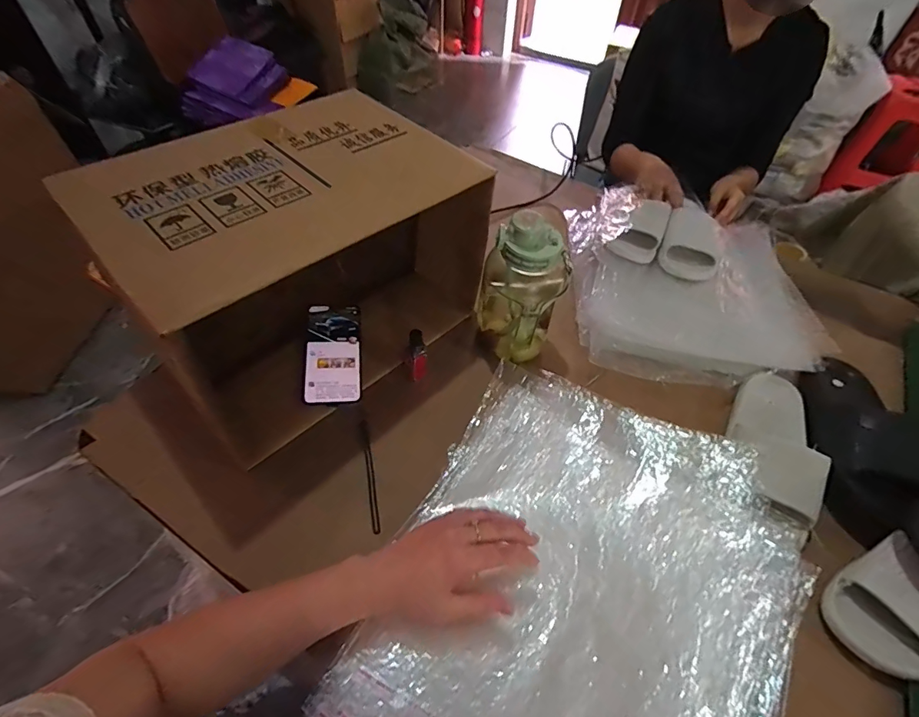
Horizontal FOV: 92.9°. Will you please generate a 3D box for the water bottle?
[{"bbox_3d":[0.082,-0.094,0.591,0.082,0.204,0.096,-35,60,-26],"label":"water bottle"}]

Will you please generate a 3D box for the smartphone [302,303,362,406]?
[{"bbox_3d":[-0.175,-0.013,0.608,0.073,0.013,0.157,0,59,-14],"label":"smartphone"}]

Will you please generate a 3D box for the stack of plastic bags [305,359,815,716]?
[{"bbox_3d":[0.120,0.244,0.432,0.373,0.041,0.485,24,54,16],"label":"stack of plastic bags"}]

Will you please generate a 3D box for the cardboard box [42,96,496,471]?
[{"bbox_3d":[-0.198,-0.115,0.571,0.284,0.272,0.406,33,57,22],"label":"cardboard box"}]

